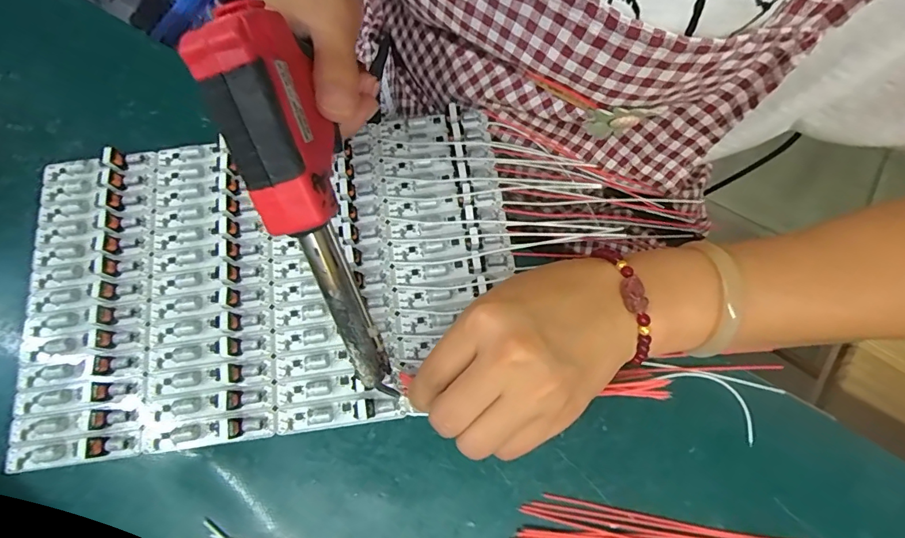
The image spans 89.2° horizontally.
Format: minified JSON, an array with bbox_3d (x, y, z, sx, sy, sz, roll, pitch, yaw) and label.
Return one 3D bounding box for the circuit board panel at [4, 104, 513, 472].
[{"bbox_3d":[-0.112,0.002,0.281,0.289,0.016,0.188,-8,74,-1],"label":"circuit board panel"}]

